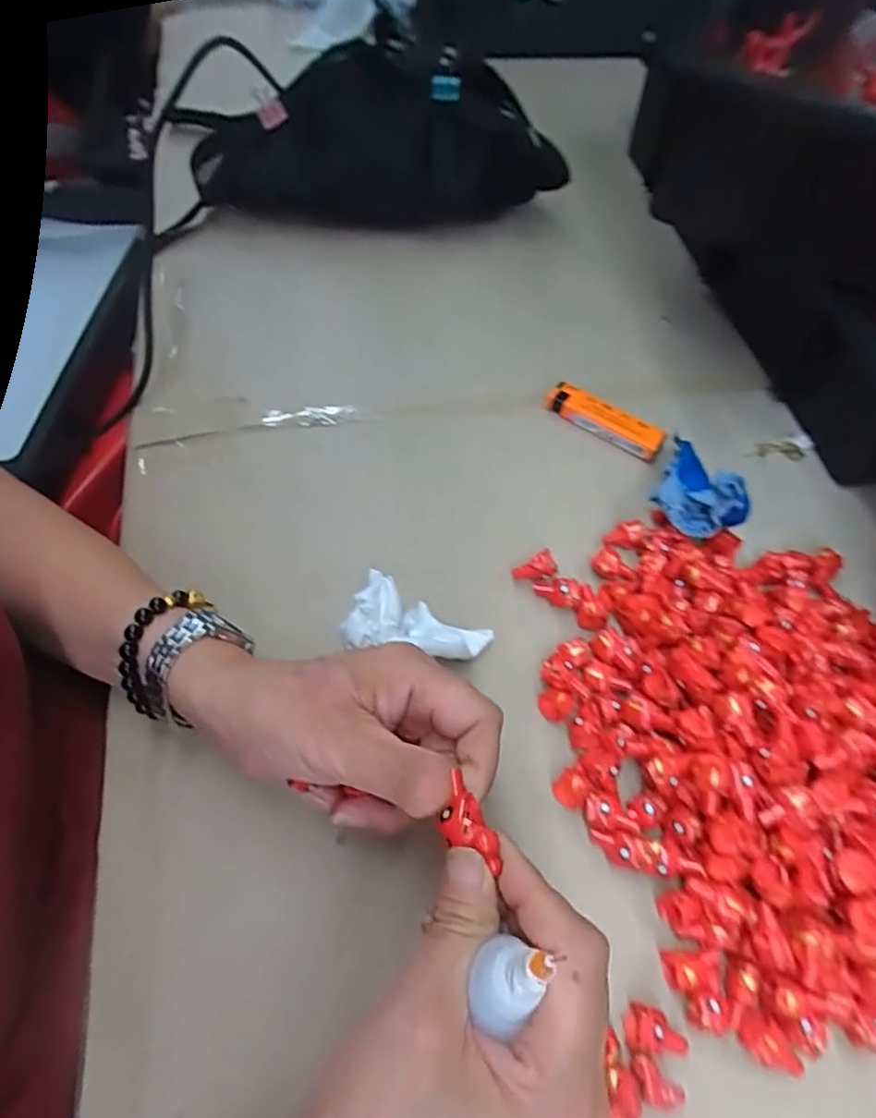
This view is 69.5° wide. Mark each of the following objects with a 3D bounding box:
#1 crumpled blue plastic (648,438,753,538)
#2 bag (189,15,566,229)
[{"bbox_3d":[0.164,-0.048,0.383,0.054,0.037,0.066,27,63,12],"label":"crumpled blue plastic"},{"bbox_3d":[-0.047,-0.333,0.506,0.277,0.106,0.083,3,61,-1],"label":"bag"}]

